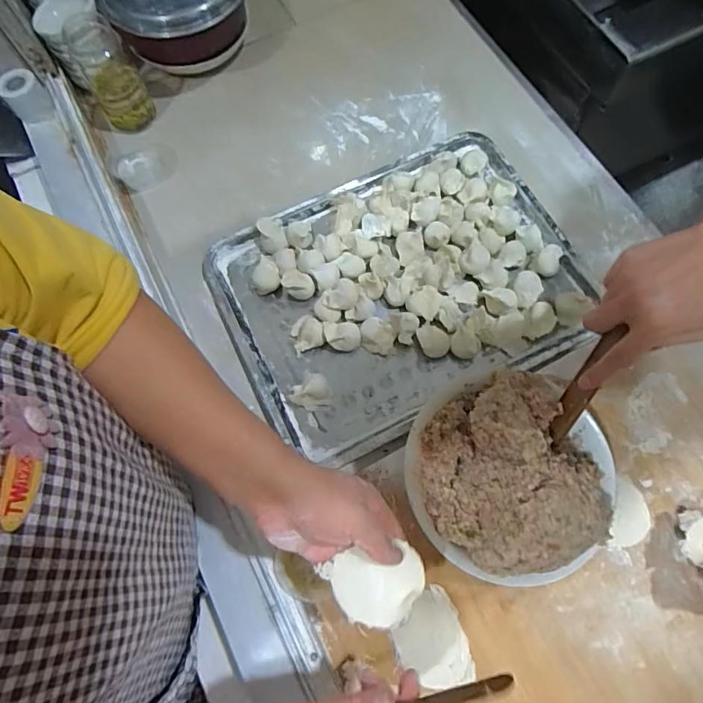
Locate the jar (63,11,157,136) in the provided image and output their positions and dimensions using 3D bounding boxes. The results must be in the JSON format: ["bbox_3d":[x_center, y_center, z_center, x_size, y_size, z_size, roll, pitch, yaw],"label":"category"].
[{"bbox_3d":[-0.322,-0.370,0.643,0.065,0.129,0.069,-27,73,-9],"label":"jar"}]

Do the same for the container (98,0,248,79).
[{"bbox_3d":[-0.238,-0.477,0.673,0.185,0.125,0.183,0,71,0],"label":"container"}]

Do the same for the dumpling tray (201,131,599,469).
[{"bbox_3d":[0.063,-0.083,0.592,0.426,0.033,0.323,-25,73,-8],"label":"dumpling tray"}]

